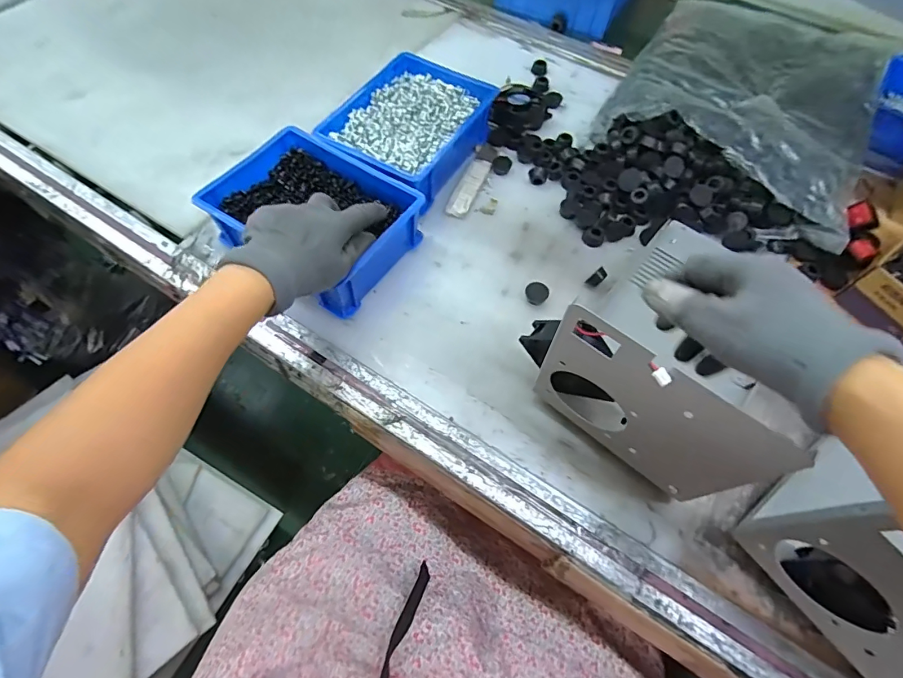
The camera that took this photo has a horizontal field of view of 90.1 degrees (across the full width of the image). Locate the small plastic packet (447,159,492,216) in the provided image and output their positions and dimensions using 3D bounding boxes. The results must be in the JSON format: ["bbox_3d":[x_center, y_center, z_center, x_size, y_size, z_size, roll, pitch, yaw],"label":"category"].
[{"bbox_3d":[0.024,-0.190,0.558,0.025,0.006,0.102,21,63,10],"label":"small plastic packet"}]

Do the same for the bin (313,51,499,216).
[{"bbox_3d":[-0.046,-0.260,0.559,0.159,0.058,0.200,32,66,15],"label":"bin"}]

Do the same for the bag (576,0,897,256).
[{"bbox_3d":[0.368,-0.300,0.582,0.304,0.087,0.454,25,64,11],"label":"bag"}]

